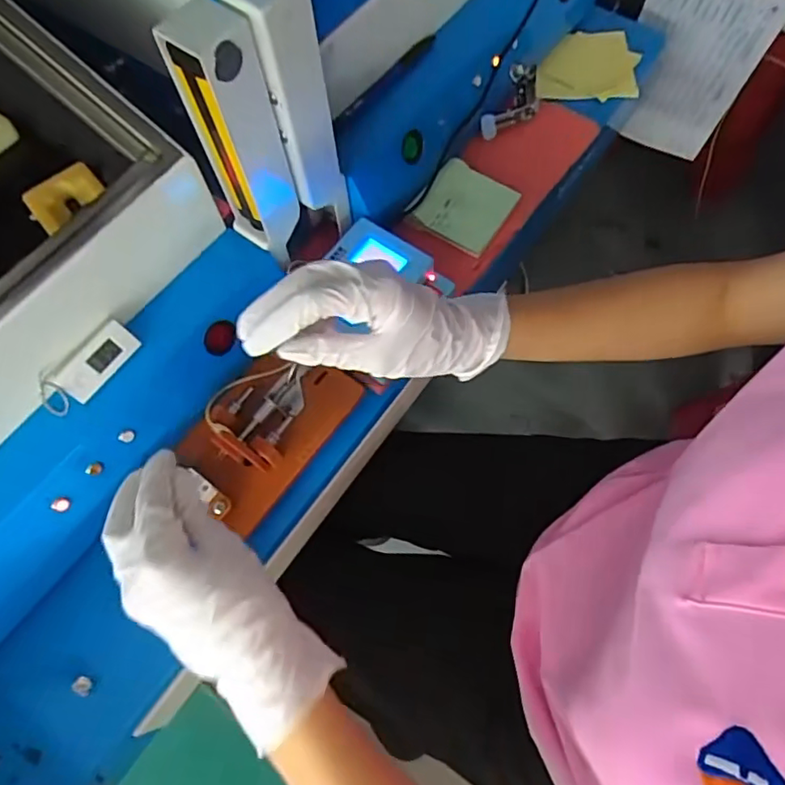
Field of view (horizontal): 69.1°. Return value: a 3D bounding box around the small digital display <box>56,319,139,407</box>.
[{"bbox_3d":[-0.201,-0.022,0.390,0.012,0.027,0.057,16,63,49],"label":"small digital display"}]

